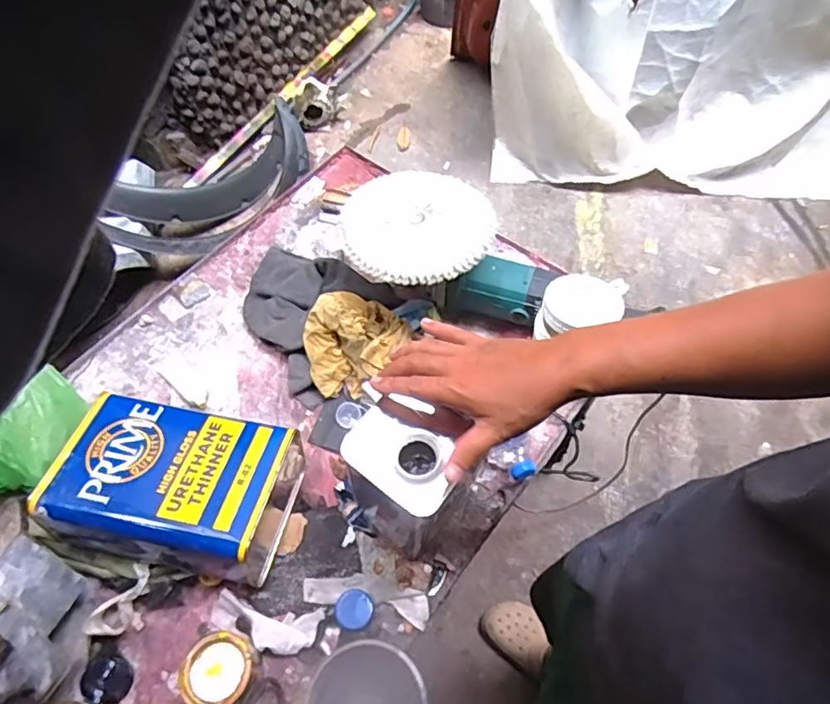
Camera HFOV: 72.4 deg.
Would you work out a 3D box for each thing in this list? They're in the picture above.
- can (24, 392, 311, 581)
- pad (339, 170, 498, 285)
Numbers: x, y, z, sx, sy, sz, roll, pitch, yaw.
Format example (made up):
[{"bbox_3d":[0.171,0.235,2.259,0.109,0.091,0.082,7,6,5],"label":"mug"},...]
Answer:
[{"bbox_3d":[-0.281,0.162,0.682,0.250,0.125,0.164,10,57,5],"label":"can"},{"bbox_3d":[0.004,-0.179,0.791,0.207,0.023,0.204,11,63,7],"label":"pad"}]

